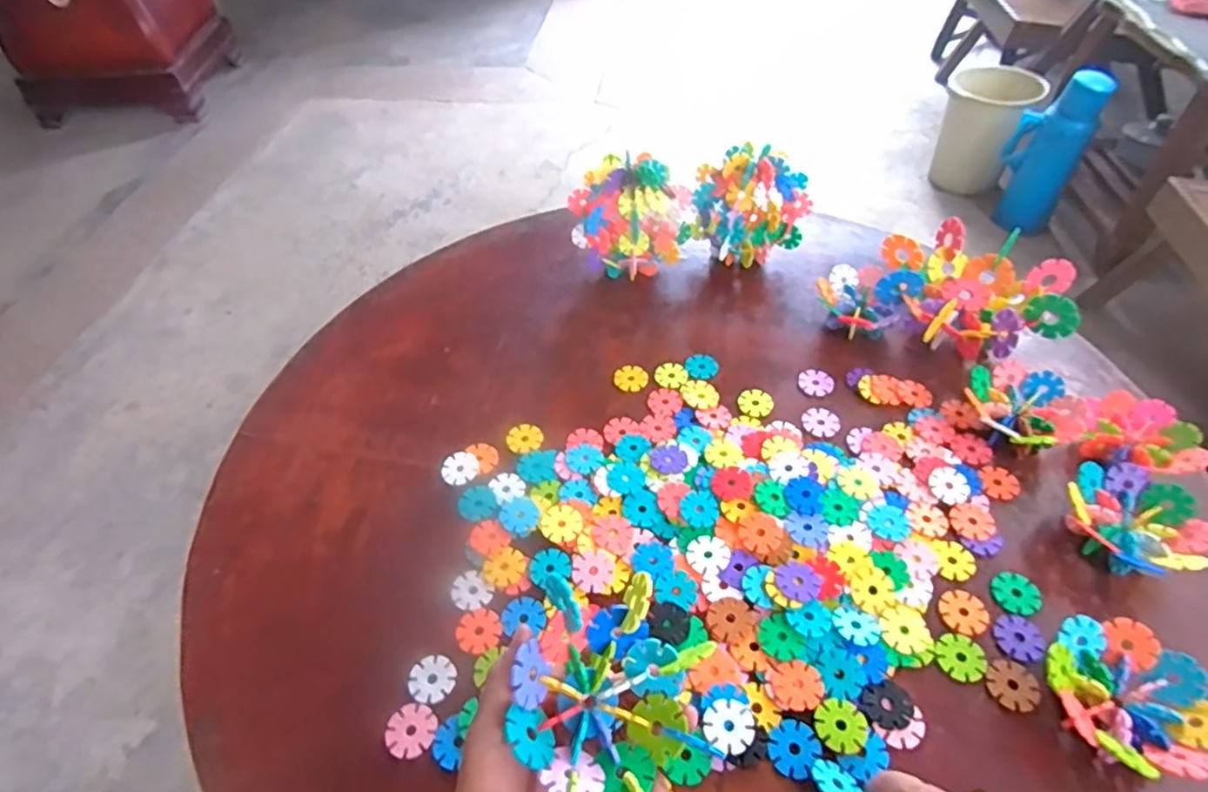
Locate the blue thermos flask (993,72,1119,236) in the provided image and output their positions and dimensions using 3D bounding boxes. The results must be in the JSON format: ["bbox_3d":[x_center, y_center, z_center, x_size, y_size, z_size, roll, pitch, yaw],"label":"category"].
[{"bbox_3d":[1.004,-0.553,1.512,0.149,0.358,0.110,24,53,22],"label":"blue thermos flask"}]

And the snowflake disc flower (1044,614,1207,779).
[{"bbox_3d":[0.319,0.188,0.410,0.086,0.043,0.086,-34,55,-25],"label":"snowflake disc flower"}]

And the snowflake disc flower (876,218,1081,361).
[{"bbox_3d":[0.344,-0.088,0.633,0.159,0.080,0.143,14,50,15],"label":"snowflake disc flower"}]

